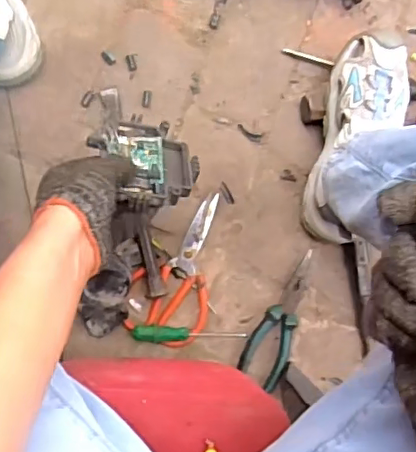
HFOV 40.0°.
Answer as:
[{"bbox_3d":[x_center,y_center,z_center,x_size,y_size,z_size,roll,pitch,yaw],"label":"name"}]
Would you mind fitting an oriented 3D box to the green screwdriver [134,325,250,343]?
[{"bbox_3d":[-0.022,0.140,0.726,0.144,0.020,0.021,6,84,-6],"label":"green screwdriver"}]

